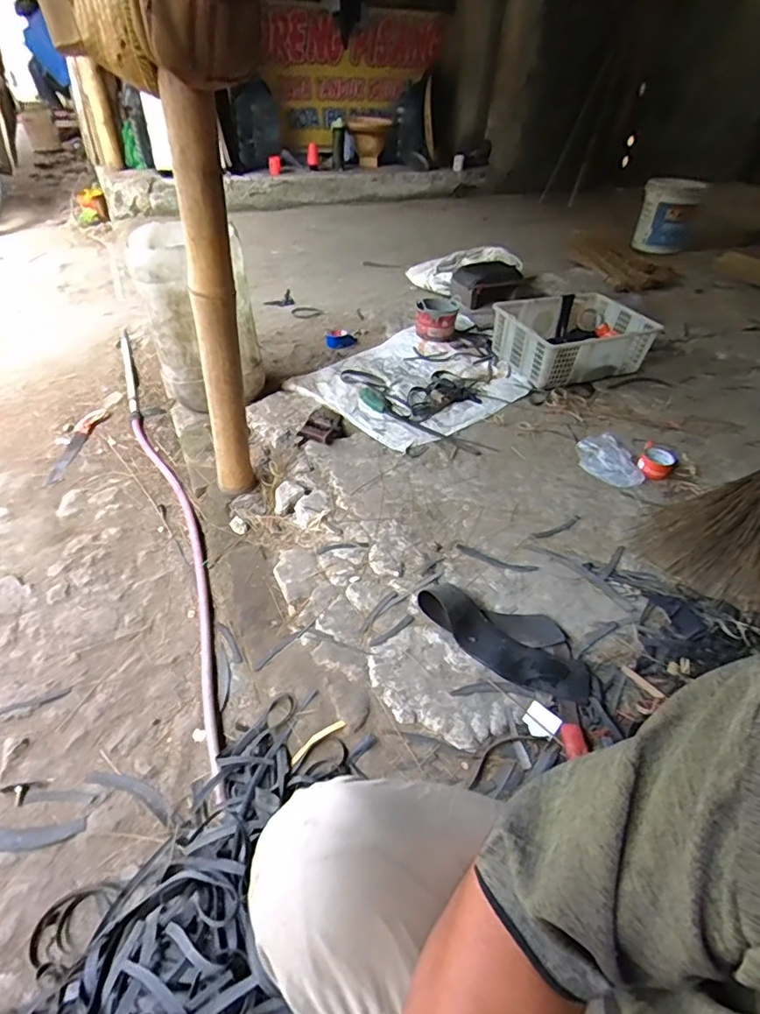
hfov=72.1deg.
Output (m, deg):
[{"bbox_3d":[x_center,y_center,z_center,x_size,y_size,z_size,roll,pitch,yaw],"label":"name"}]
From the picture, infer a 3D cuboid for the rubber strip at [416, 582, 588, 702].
[{"bbox_3d":[0.228,0.225,0.955,0.321,0.068,0.160,16,43,13],"label":"rubber strip"}]

